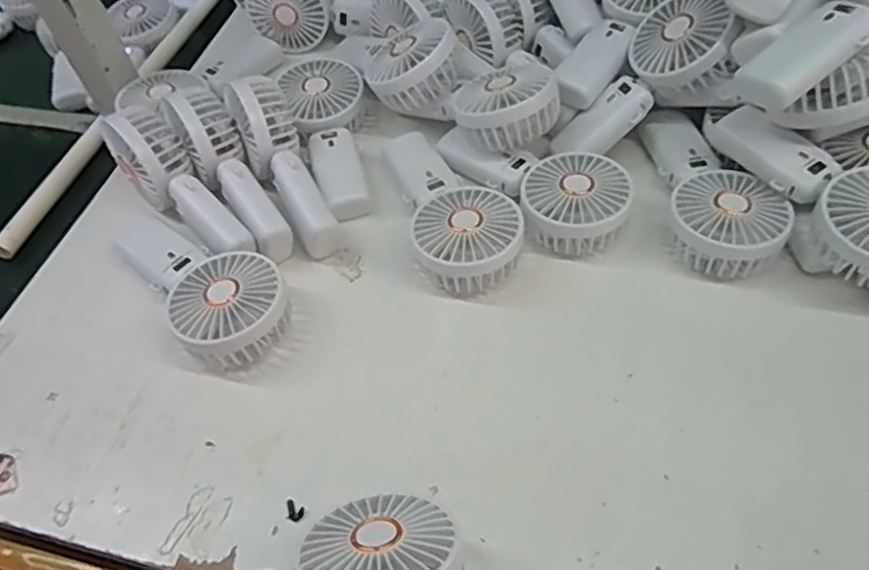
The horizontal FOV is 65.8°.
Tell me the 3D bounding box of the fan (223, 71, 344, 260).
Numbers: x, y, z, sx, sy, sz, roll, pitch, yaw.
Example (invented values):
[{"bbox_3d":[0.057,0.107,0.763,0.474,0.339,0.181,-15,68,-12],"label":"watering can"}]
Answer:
[{"bbox_3d":[-0.122,-0.100,0.575,0.059,0.069,0.169,-25,77,-15],"label":"fan"}]

